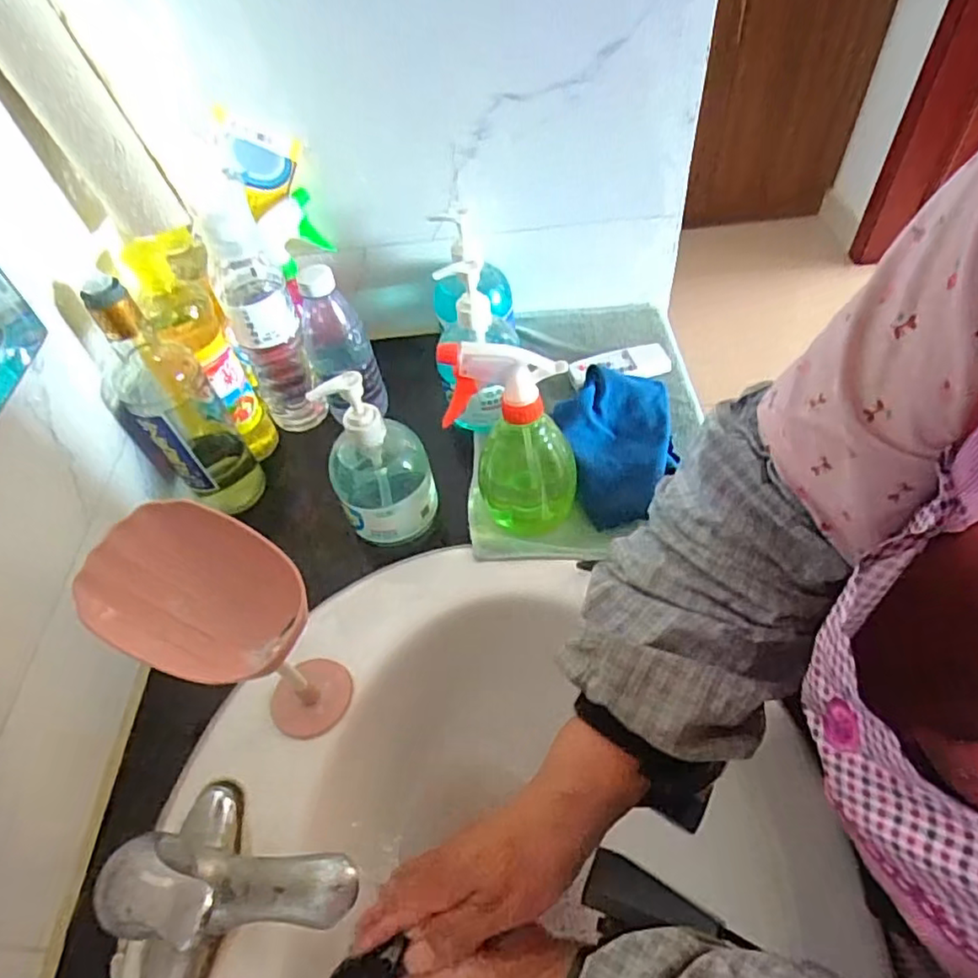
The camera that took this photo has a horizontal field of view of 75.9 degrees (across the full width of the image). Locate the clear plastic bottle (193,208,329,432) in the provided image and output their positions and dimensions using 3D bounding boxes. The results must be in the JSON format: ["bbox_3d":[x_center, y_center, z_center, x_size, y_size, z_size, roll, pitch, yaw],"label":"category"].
[{"bbox_3d":[-0.210,-0.148,0.598,0.062,0.216,0.051,-22,53,-11],"label":"clear plastic bottle"}]

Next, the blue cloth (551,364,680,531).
[{"bbox_3d":[0.118,-0.042,0.570,0.107,0.053,0.146,-6,52,1],"label":"blue cloth"}]

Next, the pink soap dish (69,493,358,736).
[{"bbox_3d":[-0.160,0.100,0.406,0.101,0.181,0.089,23,58,22],"label":"pink soap dish"}]

